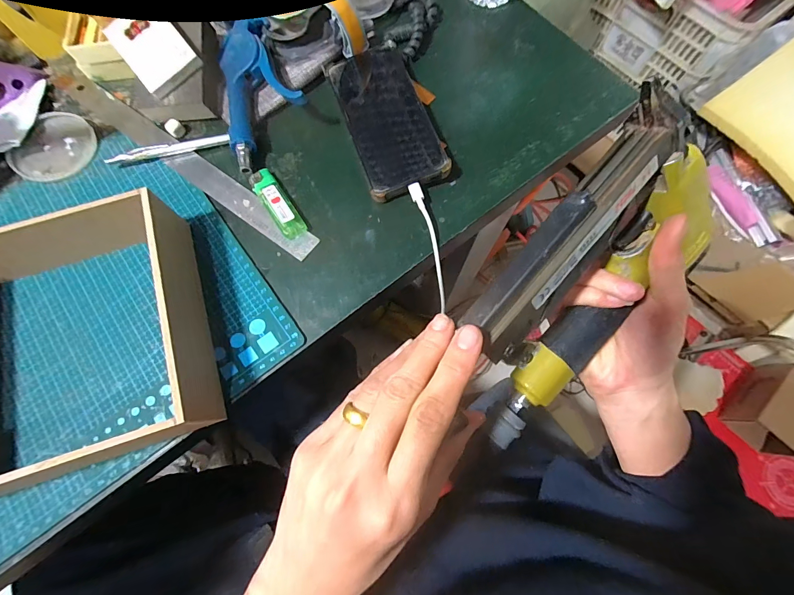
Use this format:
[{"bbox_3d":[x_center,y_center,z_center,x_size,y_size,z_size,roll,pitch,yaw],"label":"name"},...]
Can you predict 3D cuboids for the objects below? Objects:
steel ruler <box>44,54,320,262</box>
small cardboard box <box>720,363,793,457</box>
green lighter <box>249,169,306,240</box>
[{"bbox_3d":[-0.221,-0.144,0.341,0.352,0.006,0.029,36,77,10],"label":"steel ruler"},{"bbox_3d":[0.928,0.270,0.851,0.135,0.102,0.188,43,78,13],"label":"small cardboard box"},{"bbox_3d":[-0.111,-0.087,0.323,0.023,0.013,0.075,-34,78,-10],"label":"green lighter"}]

